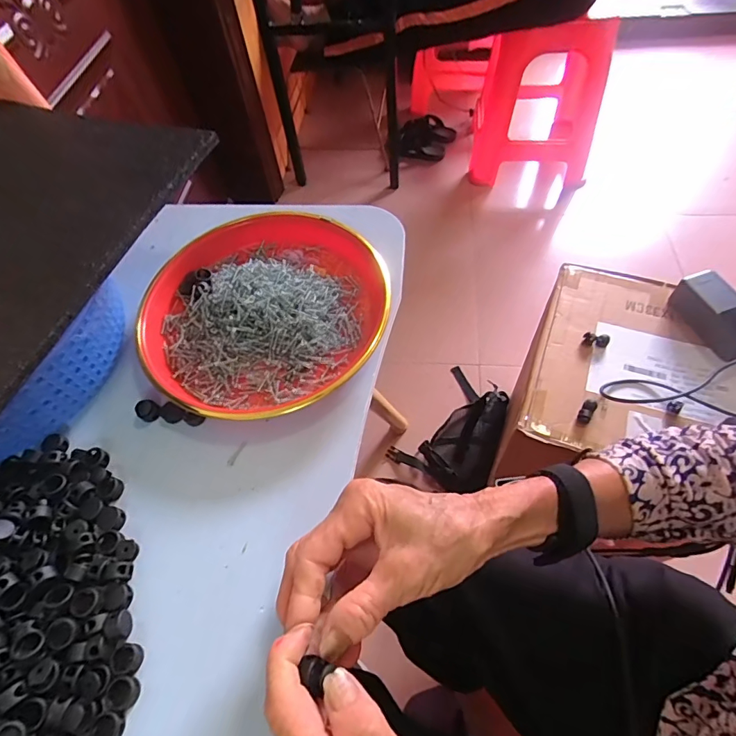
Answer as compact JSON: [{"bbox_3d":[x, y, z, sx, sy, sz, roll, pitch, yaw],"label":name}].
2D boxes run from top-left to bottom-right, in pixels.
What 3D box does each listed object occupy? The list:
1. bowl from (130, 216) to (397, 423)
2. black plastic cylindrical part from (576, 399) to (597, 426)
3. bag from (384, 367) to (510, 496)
[{"bbox_3d":[-0.098,-0.058,0.396,0.207,0.031,0.211,-2,58,3],"label":"bowl"},{"bbox_3d":[0.297,0.060,0.598,0.018,0.014,0.042,30,65,21],"label":"black plastic cylindrical part"},{"bbox_3d":[0.220,0.128,1.026,0.219,0.127,0.303,33,67,22],"label":"bag"}]

